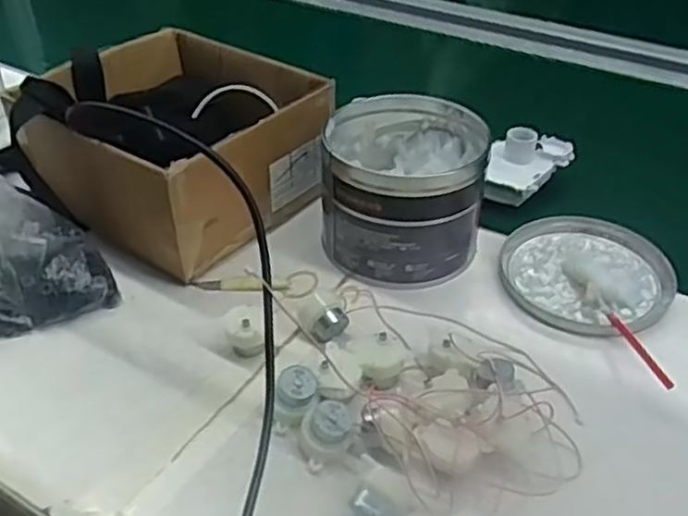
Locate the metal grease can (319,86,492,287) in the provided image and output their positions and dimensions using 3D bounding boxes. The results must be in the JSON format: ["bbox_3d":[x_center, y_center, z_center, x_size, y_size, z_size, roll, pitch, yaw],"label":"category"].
[{"bbox_3d":[0.048,-0.061,0.560,0.123,0.111,0.123,0,38,0],"label":"metal grease can"}]

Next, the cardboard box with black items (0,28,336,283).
[{"bbox_3d":[-0.143,-0.095,0.614,0.215,0.116,0.204,23,44,26],"label":"cardboard box with black items"}]

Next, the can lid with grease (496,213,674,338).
[{"bbox_3d":[0.190,0.012,0.557,0.123,0.020,0.121,0,38,0],"label":"can lid with grease"}]

